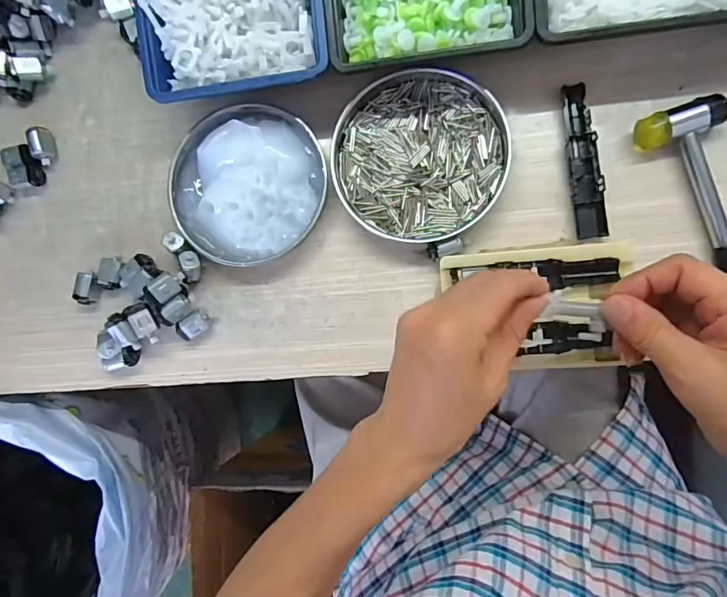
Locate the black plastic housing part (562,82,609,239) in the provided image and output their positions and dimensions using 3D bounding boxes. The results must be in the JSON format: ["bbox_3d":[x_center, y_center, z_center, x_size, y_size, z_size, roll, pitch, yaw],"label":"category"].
[{"bbox_3d":[0.169,-0.105,0.361,0.022,0.010,0.117,-7,87,7],"label":"black plastic housing part"}]

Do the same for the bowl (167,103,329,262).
[{"bbox_3d":[-0.097,-0.095,0.387,0.133,0.033,0.128,0,88,8],"label":"bowl"}]

